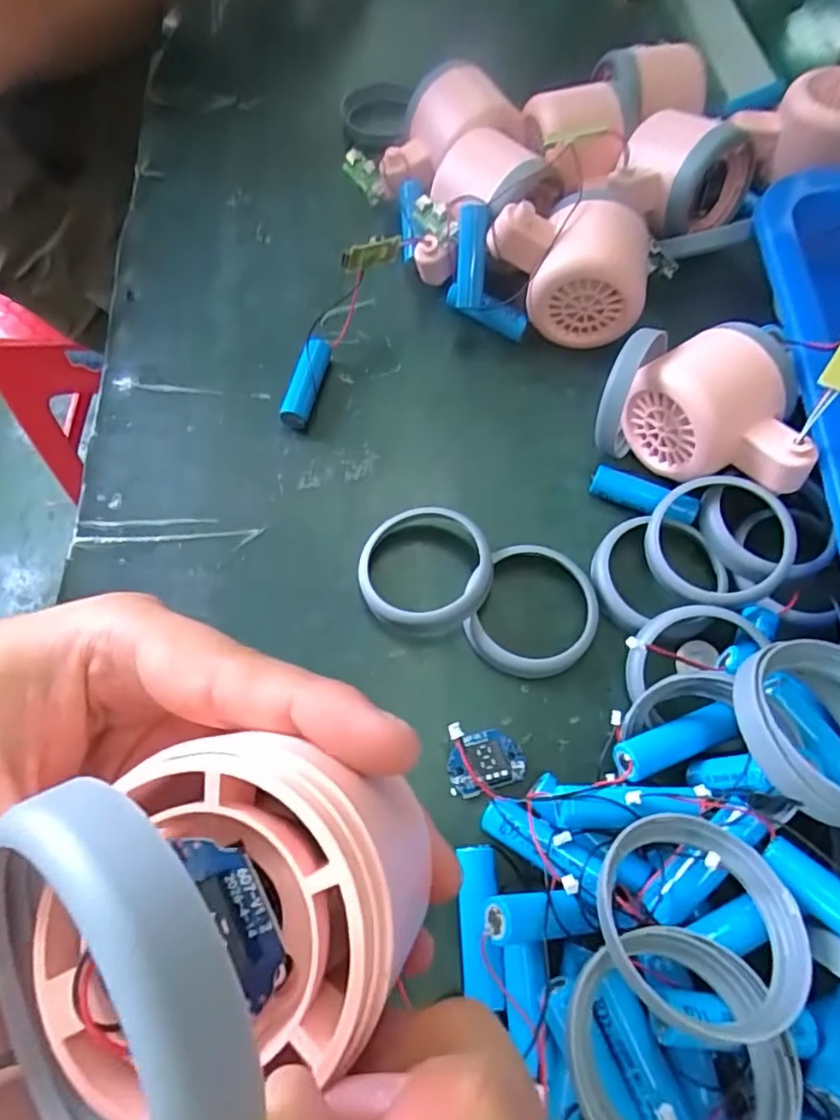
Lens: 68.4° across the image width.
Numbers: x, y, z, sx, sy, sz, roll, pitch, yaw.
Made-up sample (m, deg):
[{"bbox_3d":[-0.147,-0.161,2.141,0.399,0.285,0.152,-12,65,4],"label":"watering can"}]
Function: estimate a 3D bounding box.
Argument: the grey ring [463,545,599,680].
[{"bbox_3d":[0.050,0.022,0.269,0.051,0.013,0.058,21,67,9],"label":"grey ring"}]

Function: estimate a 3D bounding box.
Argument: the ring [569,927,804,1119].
[{"bbox_3d":[0.072,0.139,0.172,0.058,0.008,0.060,-4,59,7],"label":"ring"}]

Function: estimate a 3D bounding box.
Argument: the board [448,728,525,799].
[{"bbox_3d":[0.025,0.079,0.244,0.029,0.006,0.022,-16,66,-7],"label":"board"}]

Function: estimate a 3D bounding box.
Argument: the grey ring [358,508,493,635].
[{"bbox_3d":[0.001,0.004,0.268,0.057,0.016,0.056,0,65,0],"label":"grey ring"}]

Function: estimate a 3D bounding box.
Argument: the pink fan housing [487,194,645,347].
[{"bbox_3d":[0.074,-0.146,0.321,0.074,0.063,0.046,3,65,1],"label":"pink fan housing"}]

